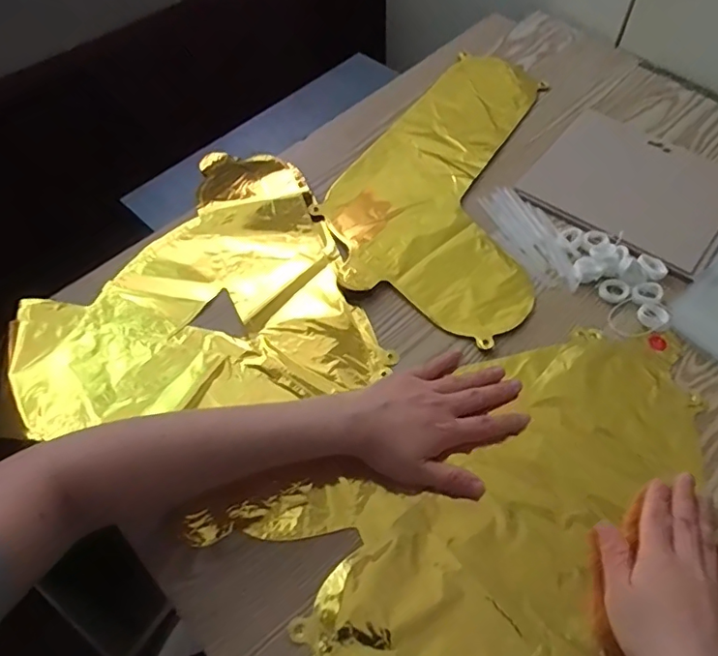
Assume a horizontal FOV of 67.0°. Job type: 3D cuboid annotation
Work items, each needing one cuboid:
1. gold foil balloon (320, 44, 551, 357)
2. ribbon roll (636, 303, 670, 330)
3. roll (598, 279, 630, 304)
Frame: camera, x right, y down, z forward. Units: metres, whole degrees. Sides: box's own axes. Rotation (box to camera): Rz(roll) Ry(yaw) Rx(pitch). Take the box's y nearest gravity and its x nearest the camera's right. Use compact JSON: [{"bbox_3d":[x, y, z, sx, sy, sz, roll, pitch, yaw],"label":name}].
[{"bbox_3d":[0.120,-0.172,0.597,0.229,0.010,0.391,25,62,17],"label":"gold foil balloon"},{"bbox_3d":[0.267,-0.011,0.493,0.025,0.008,0.024,-1,58,1],"label":"ribbon roll"},{"bbox_3d":[0.239,-0.035,0.506,0.026,0.004,0.023,-13,58,-6],"label":"roll"}]

